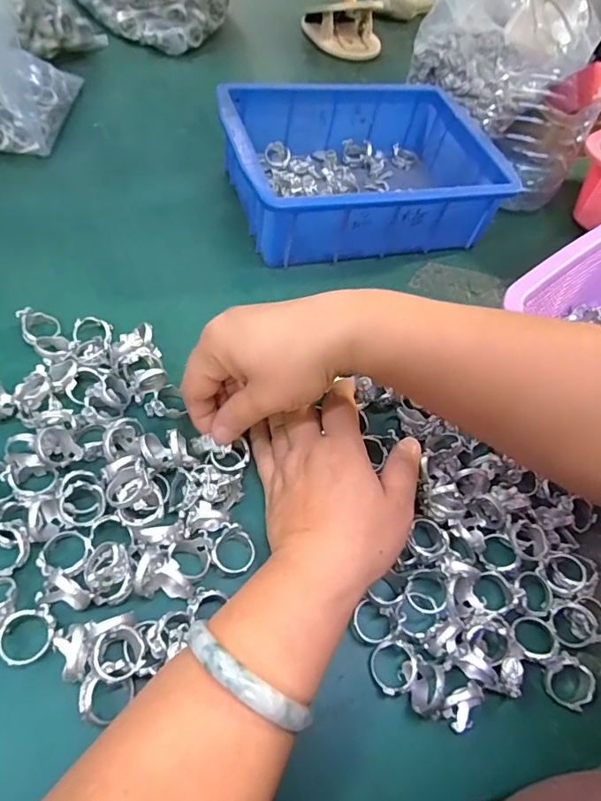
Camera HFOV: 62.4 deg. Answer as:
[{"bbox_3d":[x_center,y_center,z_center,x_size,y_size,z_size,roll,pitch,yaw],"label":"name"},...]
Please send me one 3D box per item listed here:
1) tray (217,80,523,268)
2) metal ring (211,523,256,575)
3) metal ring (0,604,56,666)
[{"bbox_3d":[0.056,-0.221,0.473,0.239,0.067,0.169,-9,60,-17],"label":"tray"},{"bbox_3d":[-0.038,0.085,0.285,0.026,0.007,0.027,8,61,-15],"label":"metal ring"},{"bbox_3d":[-0.135,0.117,0.246,0.027,0.007,0.025,1,80,-7],"label":"metal ring"}]

